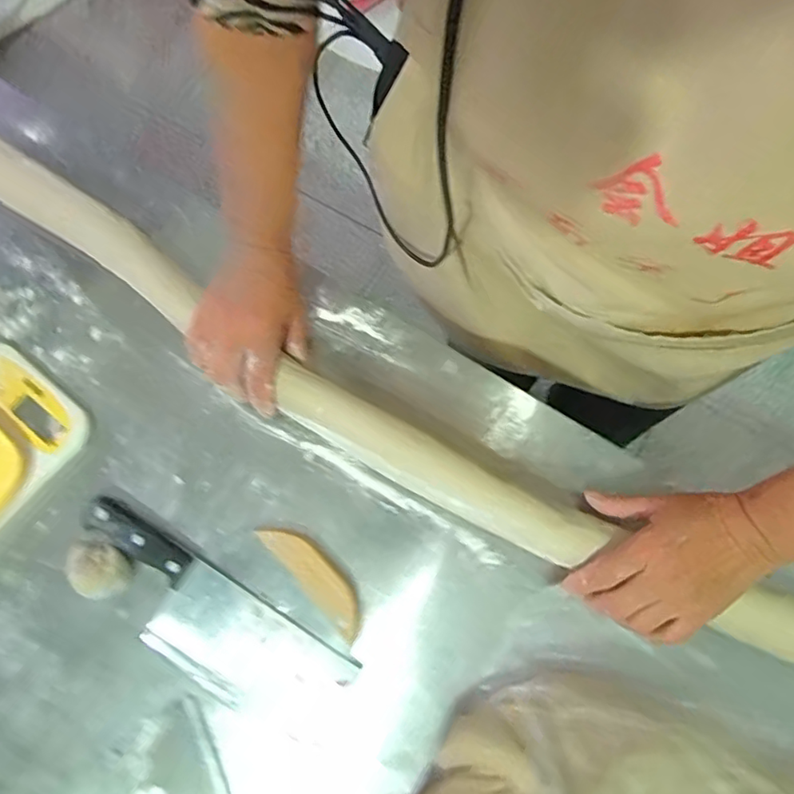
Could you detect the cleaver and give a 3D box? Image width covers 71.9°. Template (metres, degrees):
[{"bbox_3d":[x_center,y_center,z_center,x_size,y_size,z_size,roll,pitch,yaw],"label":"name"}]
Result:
[{"bbox_3d":[-0.169,0.191,0.469,0.262,0.017,0.084,31,76,7],"label":"cleaver"}]

